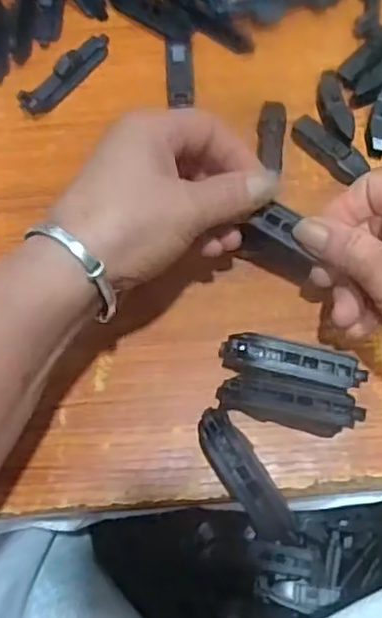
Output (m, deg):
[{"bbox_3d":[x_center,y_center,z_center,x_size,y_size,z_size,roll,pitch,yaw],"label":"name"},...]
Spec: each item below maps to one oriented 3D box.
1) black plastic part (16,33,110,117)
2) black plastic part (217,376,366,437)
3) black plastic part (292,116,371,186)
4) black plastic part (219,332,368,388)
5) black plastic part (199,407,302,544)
[{"bbox_3d":[-0.079,-0.152,0.427,0.016,0.015,0.075,41,77,15],"label":"black plastic part"},{"bbox_3d":[0.051,0.051,0.350,0.072,0.024,0.021,9,71,6],"label":"black plastic part"},{"bbox_3d":[0.084,-0.097,0.403,0.017,0.014,0.049,-41,74,-11],"label":"black plastic part"},{"bbox_3d":[0.054,0.030,0.358,0.076,0.022,0.020,9,71,6],"label":"black plastic part"},{"bbox_3d":[0.028,0.087,0.339,0.021,0.022,0.076,-32,72,-9],"label":"black plastic part"}]

